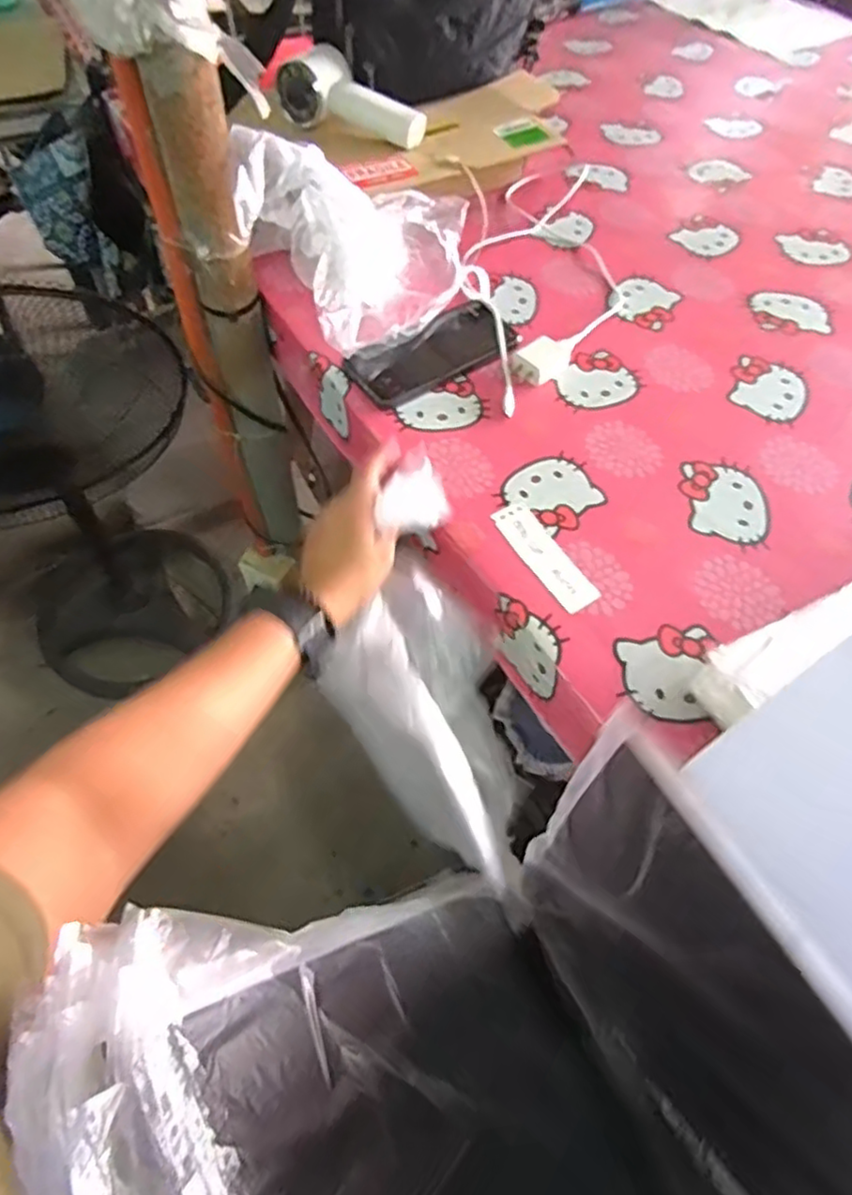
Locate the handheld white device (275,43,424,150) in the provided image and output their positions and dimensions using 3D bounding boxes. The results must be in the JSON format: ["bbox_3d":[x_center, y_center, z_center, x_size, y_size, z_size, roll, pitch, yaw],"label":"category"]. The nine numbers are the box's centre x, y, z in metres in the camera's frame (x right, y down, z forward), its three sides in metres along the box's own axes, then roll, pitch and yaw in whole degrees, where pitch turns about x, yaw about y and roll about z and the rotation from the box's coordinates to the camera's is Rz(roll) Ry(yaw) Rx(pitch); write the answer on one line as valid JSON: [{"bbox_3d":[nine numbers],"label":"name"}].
[{"bbox_3d":[-0.076,-0.534,0.705,0.162,0.053,0.065,22,59,-3],"label":"handheld white device"}]

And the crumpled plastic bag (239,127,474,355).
[{"bbox_3d":[-0.061,-0.328,0.607,0.204,0.135,0.167,-10,58,-7],"label":"crumpled plastic bag"}]

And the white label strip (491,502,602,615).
[{"bbox_3d":[0.093,-0.034,0.513,0.034,0.004,0.106,-27,62,-17],"label":"white label strip"}]

